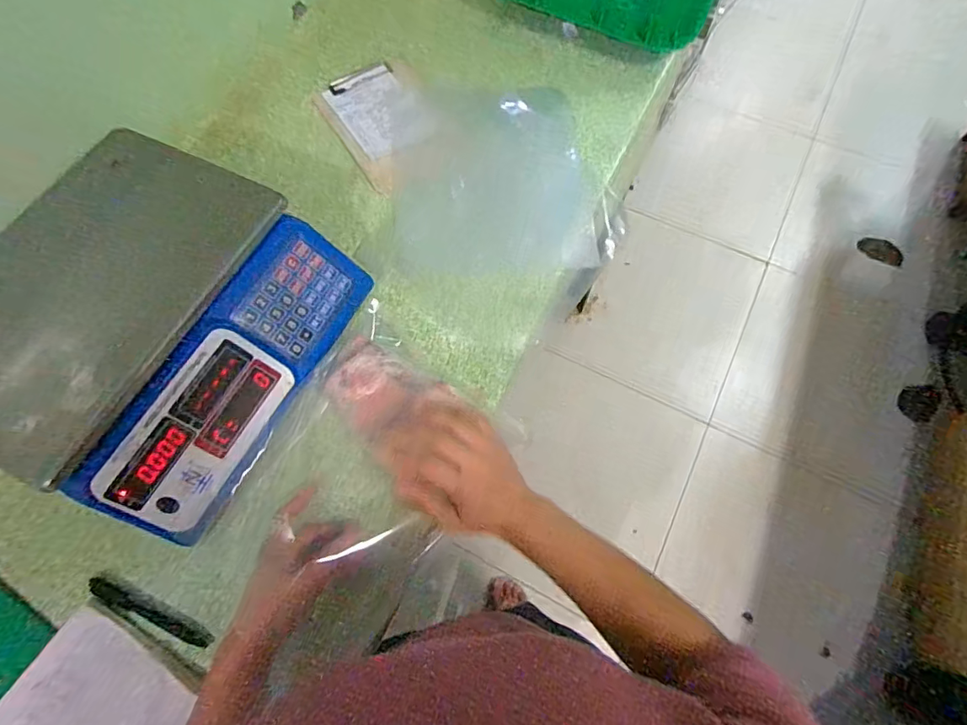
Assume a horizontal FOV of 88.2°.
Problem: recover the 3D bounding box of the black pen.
[{"bbox_3d":[-0.316,0.237,0.474,0.126,0.016,0.017,22,68,10],"label":"black pen"}]

